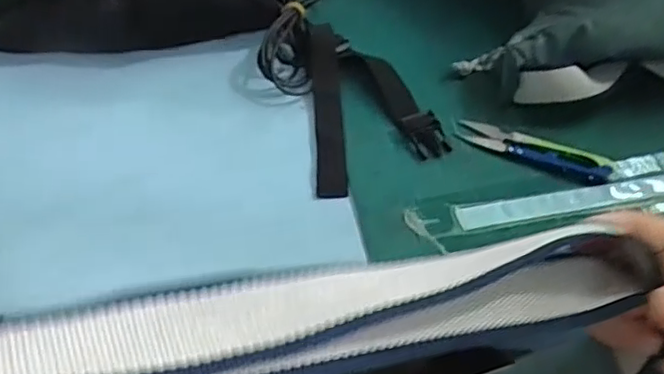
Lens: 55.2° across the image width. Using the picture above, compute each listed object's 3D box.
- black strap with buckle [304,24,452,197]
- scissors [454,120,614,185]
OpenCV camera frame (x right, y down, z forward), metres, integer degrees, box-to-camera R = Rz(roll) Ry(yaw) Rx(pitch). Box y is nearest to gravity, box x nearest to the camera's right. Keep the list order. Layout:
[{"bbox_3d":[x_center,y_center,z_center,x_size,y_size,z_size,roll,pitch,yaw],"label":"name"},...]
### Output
[{"bbox_3d":[0.034,-0.074,0.519,0.101,0.023,0.170,-4,50,-4],"label":"black strap with buckle"},{"bbox_3d":[0.157,-0.030,0.496,0.118,0.011,0.024,21,53,16],"label":"scissors"}]

